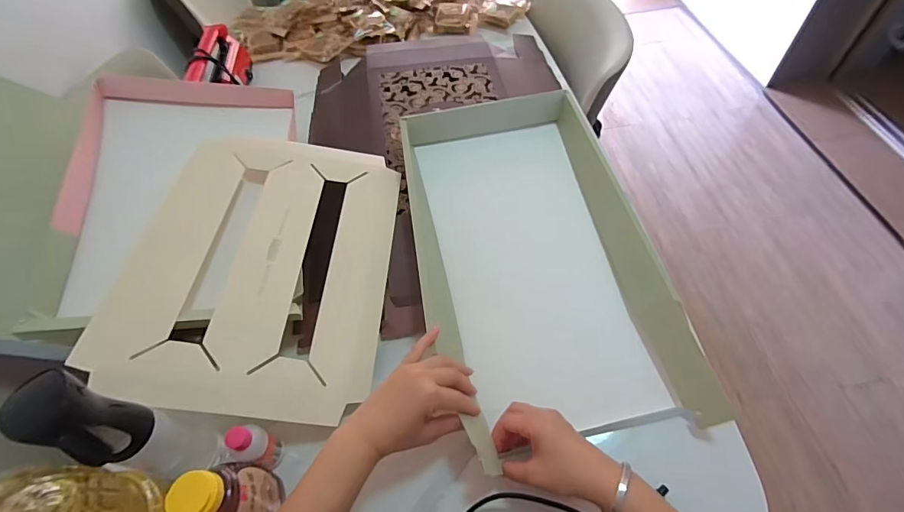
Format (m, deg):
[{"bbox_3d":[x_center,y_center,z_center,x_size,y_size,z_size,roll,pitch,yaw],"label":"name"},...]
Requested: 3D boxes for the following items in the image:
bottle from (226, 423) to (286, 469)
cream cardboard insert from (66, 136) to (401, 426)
[{"bbox_3d":[-0.223,0.217,0.486,0.031,0.082,0.037,14,58,14],"label":"bottle"},{"bbox_3d":[-0.243,-0.001,0.596,0.321,0.062,0.432,16,56,-16],"label":"cream cardboard insert"}]

